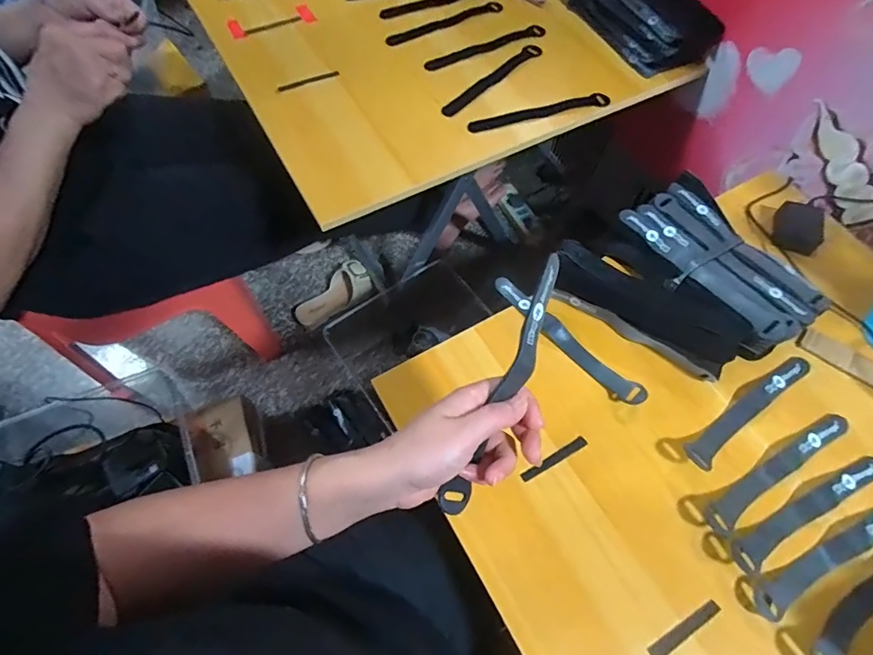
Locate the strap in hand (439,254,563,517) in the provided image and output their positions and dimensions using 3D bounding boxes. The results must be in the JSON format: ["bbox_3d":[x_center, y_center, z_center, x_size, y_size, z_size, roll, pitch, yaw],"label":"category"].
[{"bbox_3d":[0.050,0.042,0.325,0.022,0.022,0.197,23,92,11],"label":"strap in hand"}]

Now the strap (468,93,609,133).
[{"bbox_3d":[0.138,-0.284,0.606,0.201,0.006,0.026,-17,67,-13],"label":"strap"}]

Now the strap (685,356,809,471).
[{"bbox_3d":[0.301,0.077,0.440,0.177,0.015,0.024,-31,64,-19],"label":"strap"}]

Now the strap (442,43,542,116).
[{"bbox_3d":[0.082,-0.348,0.640,0.028,0.004,0.216,34,62,18],"label":"strap"}]

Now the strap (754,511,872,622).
[{"bbox_3d":[0.340,0.188,0.385,0.184,0.015,0.024,-24,66,-12],"label":"strap"}]

